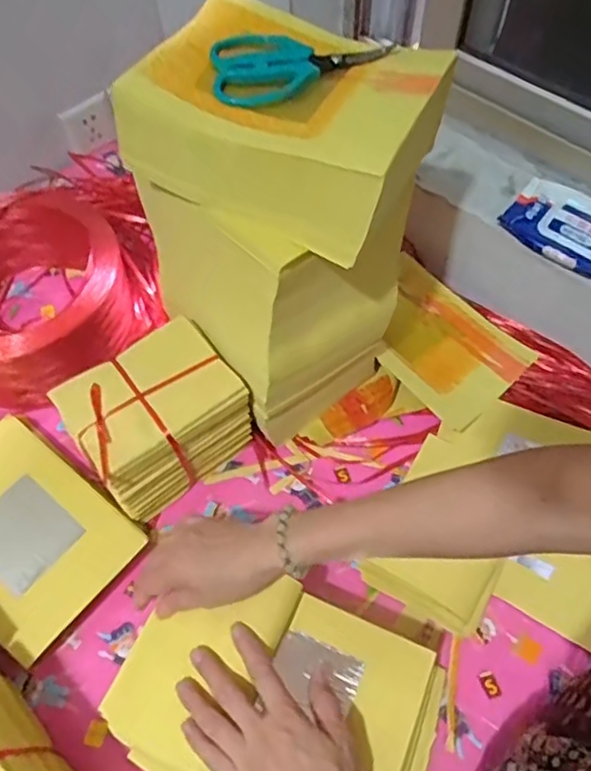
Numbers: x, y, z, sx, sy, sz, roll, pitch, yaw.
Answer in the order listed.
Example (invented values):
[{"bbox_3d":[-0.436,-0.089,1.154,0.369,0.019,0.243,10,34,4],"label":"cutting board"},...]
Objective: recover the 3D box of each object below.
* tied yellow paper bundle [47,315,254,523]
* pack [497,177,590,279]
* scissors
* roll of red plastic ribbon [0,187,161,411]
[{"bbox_3d":[-0.148,0.040,0.668,0.164,0.134,0.121,-35,64,-21],"label":"tied yellow paper bundle"},{"bbox_3d":[0.329,-0.177,0.703,0.168,0.033,0.091,37,64,20],"label":"pack"},{"bbox_3d":[0.005,-0.265,0.503,0.145,0.019,0.076,-9,58,-7],"label":"scissors"},{"bbox_3d":[-0.338,-0.112,0.766,0.253,0.132,0.230,0,57,-1],"label":"roll of red plastic ribbon"}]

